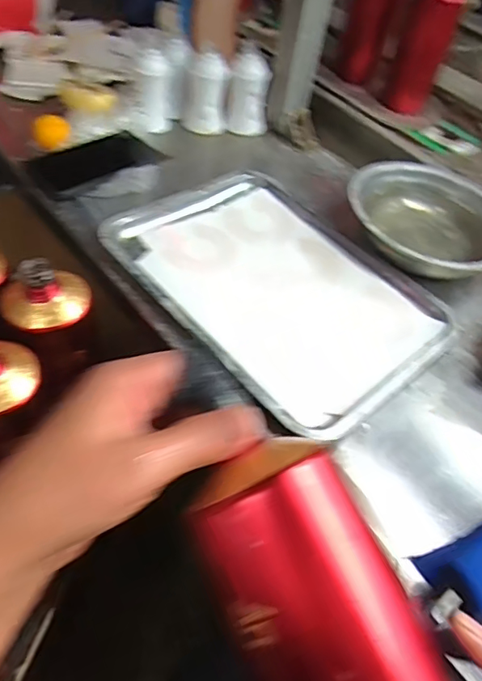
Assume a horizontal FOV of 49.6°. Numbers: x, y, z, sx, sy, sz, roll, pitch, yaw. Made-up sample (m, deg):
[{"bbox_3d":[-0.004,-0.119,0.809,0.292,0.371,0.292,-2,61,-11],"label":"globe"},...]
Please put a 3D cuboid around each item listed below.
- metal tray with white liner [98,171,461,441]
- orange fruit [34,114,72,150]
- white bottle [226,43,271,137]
[{"bbox_3d":[0.036,-0.067,0.572,0.257,0.035,0.351,-34,63,-26],"label":"metal tray with white liner"},{"bbox_3d":[-0.244,-0.271,0.671,0.043,0.034,0.033,-13,56,-14],"label":"orange fruit"},{"bbox_3d":[0.011,-0.370,0.779,0.060,0.107,0.054,3,53,-3],"label":"white bottle"}]

